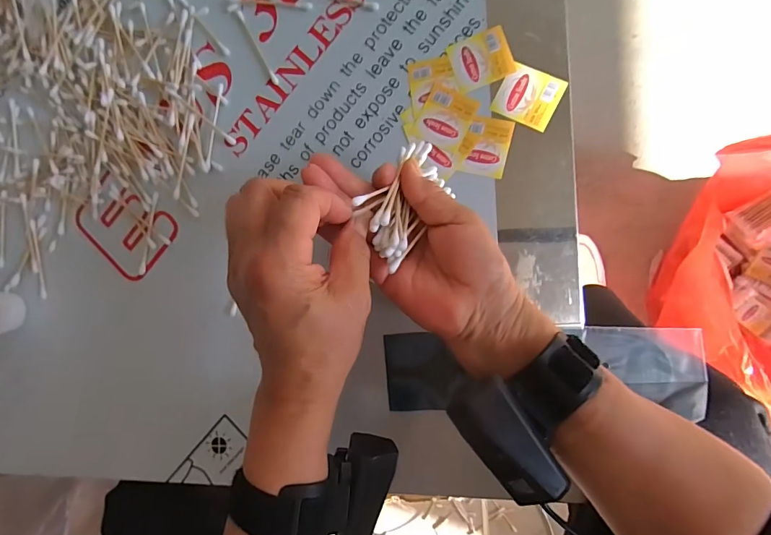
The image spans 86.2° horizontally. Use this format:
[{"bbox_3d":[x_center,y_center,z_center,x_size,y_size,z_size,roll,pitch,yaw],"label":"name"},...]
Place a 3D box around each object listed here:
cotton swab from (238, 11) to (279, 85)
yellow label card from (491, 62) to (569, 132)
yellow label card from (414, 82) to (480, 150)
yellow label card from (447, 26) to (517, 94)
[{"bbox_3d":[-0.107,-0.183,0.343,0.005,0.004,0.071,-28,85,8],"label":"cotton swab"},{"bbox_3d":[0.106,-0.127,0.305,0.042,0.004,0.040,26,93,8],"label":"yellow label card"},{"bbox_3d":[0.047,-0.116,0.315,0.039,0.004,0.040,24,93,8],"label":"yellow label card"},{"bbox_3d":[0.072,-0.158,0.311,0.043,0.004,0.038,-18,87,8],"label":"yellow label card"}]

